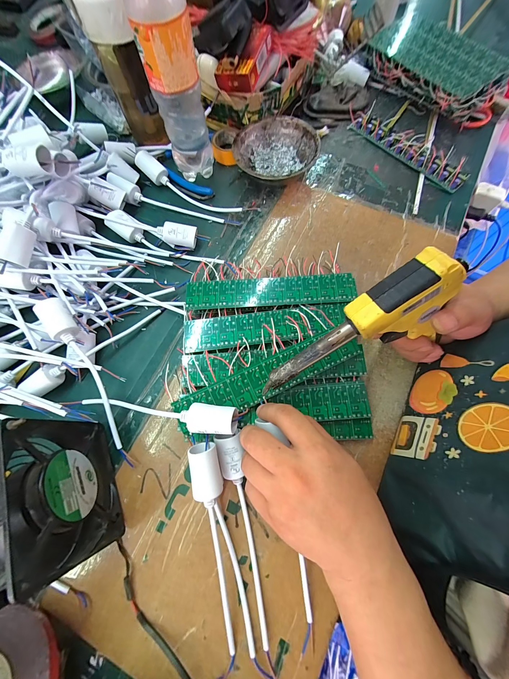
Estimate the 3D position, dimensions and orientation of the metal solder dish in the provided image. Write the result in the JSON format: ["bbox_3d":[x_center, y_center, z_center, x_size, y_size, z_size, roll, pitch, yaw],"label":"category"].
[{"bbox_3d":[0.031,-0.279,0.394,0.119,0.041,0.124,0,72,1],"label":"metal solder dish"}]

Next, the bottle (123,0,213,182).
[{"bbox_3d":[-0.099,-0.321,0.310,0.058,0.238,0.074,-13,72,-3],"label":"bottle"}]

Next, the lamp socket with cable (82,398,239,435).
[{"bbox_3d":[-0.106,0.074,0.269,0.183,0.022,0.026,3,71,18],"label":"lamp socket with cable"}]

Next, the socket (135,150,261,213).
[{"bbox_3d":[-0.091,-0.228,0.387,0.204,0.032,0.029,29,75,10],"label":"socket"}]

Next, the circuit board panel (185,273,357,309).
[{"bbox_3d":[0.018,-0.059,0.313,0.201,0.004,0.039,-2,72,2],"label":"circuit board panel"}]

